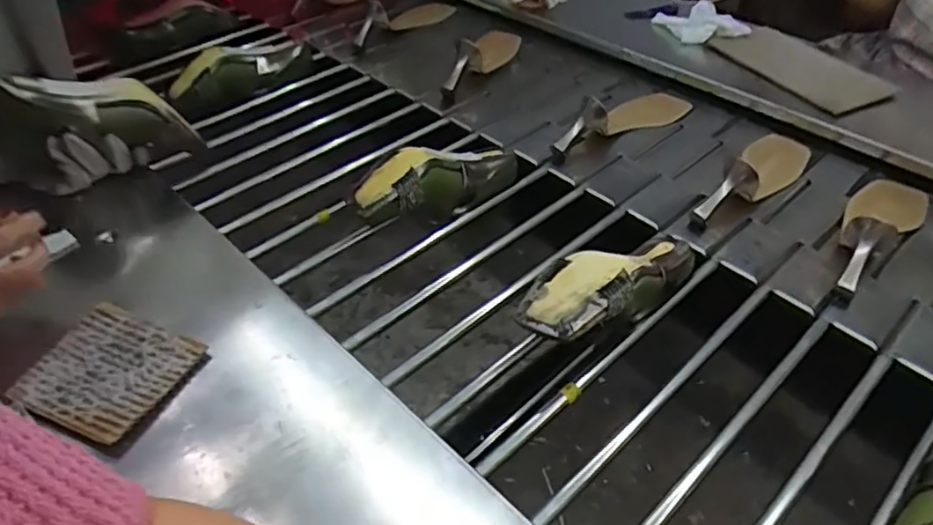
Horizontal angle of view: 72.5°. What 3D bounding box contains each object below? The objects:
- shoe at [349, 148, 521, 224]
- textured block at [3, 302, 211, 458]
[{"bbox_3d":[-0.037,-0.099,0.790,0.235,0.079,0.071,-15,42,-41],"label":"shoe"},{"bbox_3d":[-0.309,0.096,0.553,0.127,0.020,0.107,15,46,20],"label":"textured block"}]

